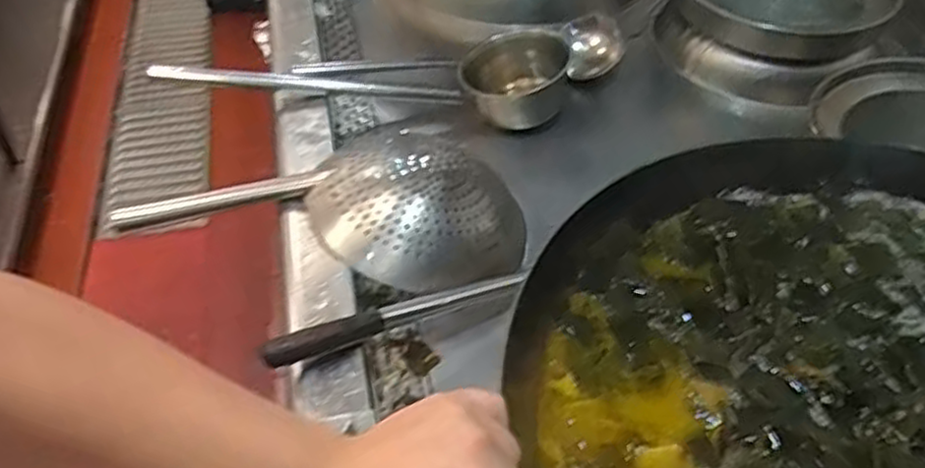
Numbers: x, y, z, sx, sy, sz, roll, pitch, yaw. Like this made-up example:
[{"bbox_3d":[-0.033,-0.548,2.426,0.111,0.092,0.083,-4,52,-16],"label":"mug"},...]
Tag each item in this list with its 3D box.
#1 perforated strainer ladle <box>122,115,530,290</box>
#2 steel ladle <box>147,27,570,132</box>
[{"bbox_3d":[-0.168,-0.041,0.874,0.484,0.104,0.194,8,45,5],"label":"perforated strainer ladle"},{"bbox_3d":[-0.125,-0.229,1.052,0.555,0.109,0.127,-1,45,-4],"label":"steel ladle"}]

